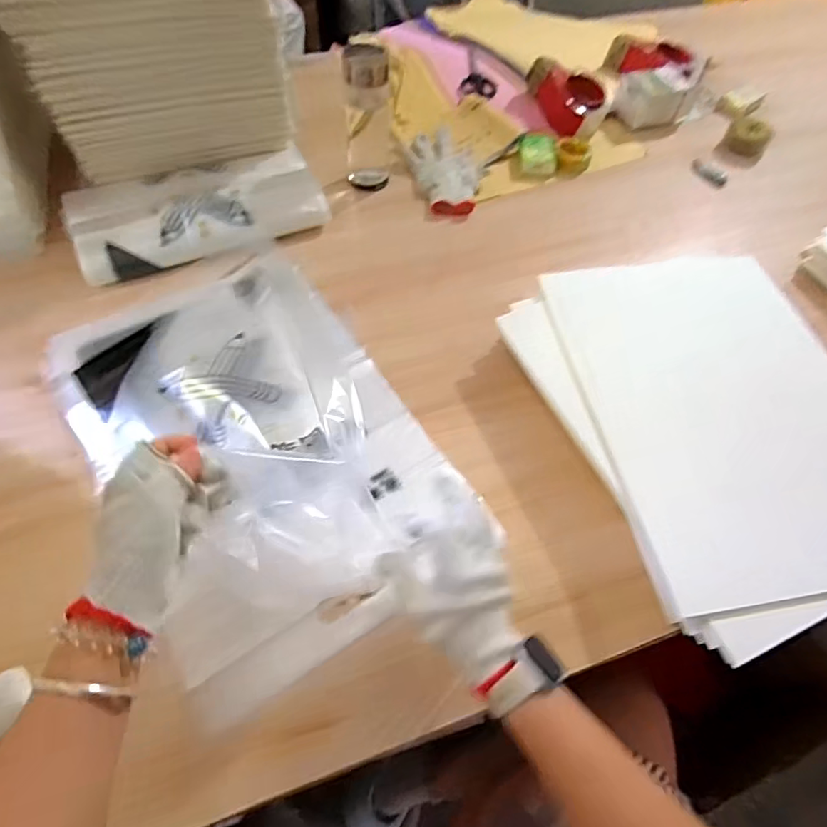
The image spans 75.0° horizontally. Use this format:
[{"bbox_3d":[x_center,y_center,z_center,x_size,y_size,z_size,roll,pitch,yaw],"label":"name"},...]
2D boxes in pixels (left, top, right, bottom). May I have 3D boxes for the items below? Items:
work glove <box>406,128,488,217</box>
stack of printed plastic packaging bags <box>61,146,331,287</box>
[{"bbox_3d":[0.055,-0.392,0.881,0.102,0.027,0.200,-14,58,-12],"label":"work glove"},{"bbox_3d":[-0.310,-0.299,0.786,0.346,0.051,0.172,-18,59,-15],"label":"stack of printed plastic packaging bags"}]

